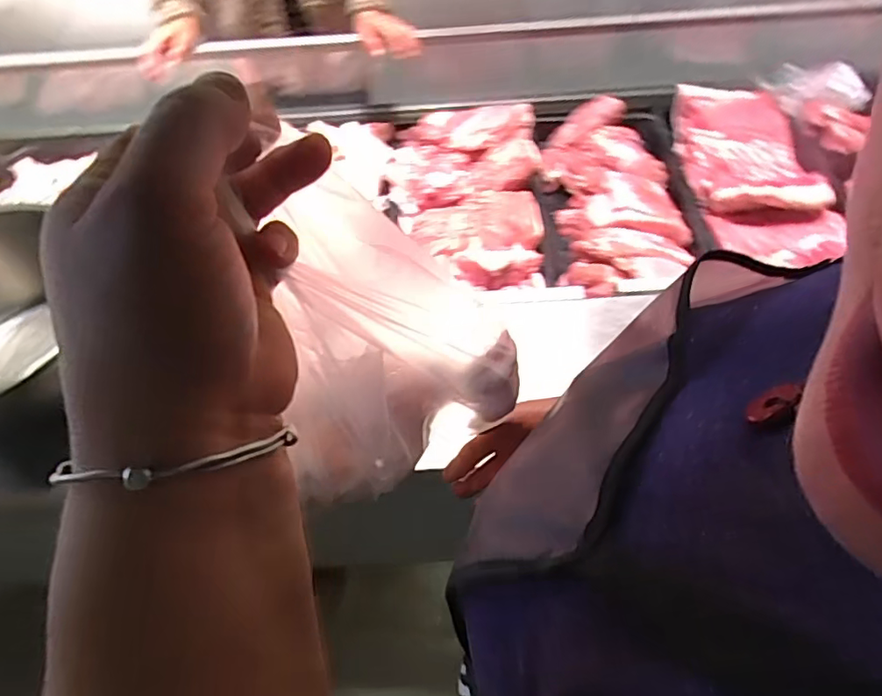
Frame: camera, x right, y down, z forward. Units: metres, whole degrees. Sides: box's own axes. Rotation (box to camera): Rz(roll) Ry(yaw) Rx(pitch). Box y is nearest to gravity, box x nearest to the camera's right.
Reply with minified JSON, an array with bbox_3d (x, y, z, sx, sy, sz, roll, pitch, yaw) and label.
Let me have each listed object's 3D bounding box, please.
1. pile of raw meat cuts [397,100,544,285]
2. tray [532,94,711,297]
[{"bbox_3d":[0.061,-0.355,1.244,0.309,0.064,0.569,-1,56,2],"label":"pile of raw meat cuts"},{"bbox_3d":[0.384,-0.348,1.235,0.340,0.108,0.641,0,56,3],"label":"tray"}]

